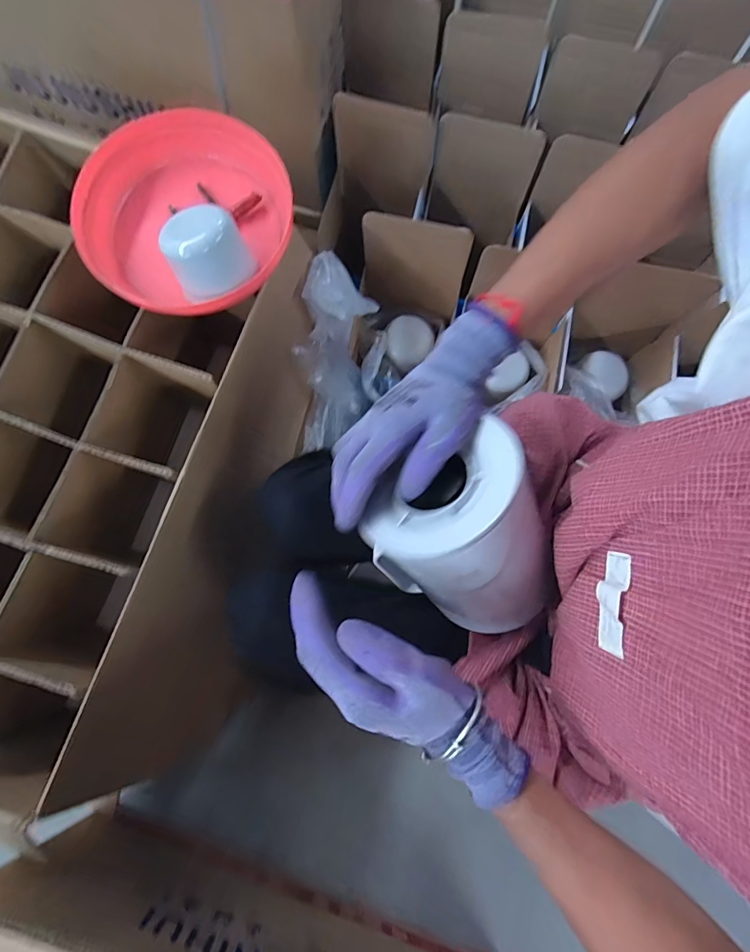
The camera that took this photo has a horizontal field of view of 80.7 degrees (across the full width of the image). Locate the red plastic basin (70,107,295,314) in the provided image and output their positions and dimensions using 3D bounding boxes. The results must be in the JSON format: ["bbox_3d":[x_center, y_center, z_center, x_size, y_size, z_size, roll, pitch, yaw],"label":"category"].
[{"bbox_3d":[-0.206,-0.286,0.493,0.225,0.095,0.209,0,79,0],"label":"red plastic basin"}]

